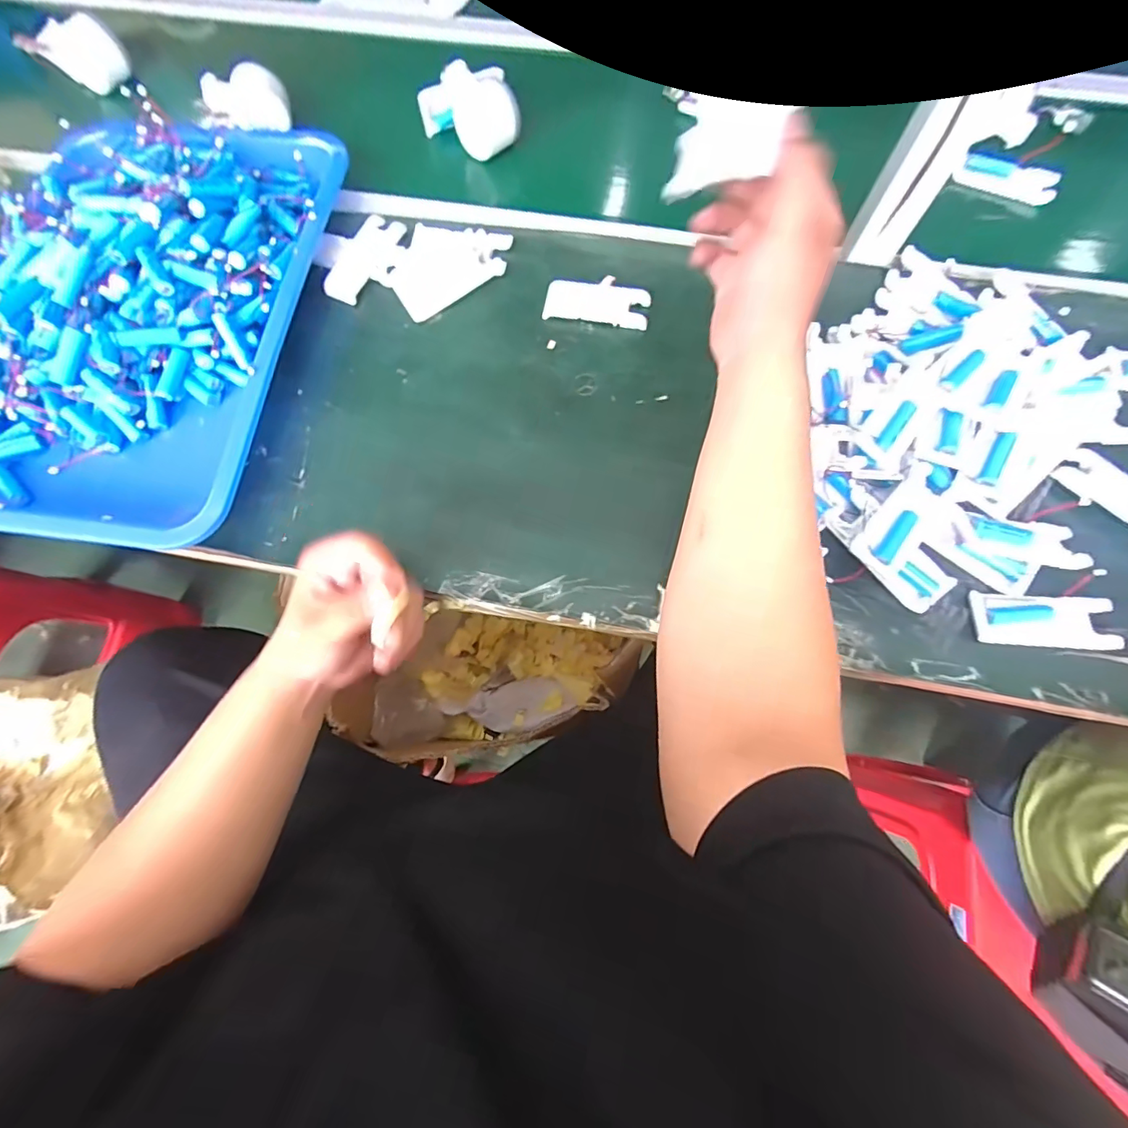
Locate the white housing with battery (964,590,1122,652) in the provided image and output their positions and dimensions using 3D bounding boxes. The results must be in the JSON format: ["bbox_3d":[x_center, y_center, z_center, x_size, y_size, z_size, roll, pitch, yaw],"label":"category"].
[{"bbox_3d":[0.368,0.044,0.374,0.101,0.017,0.040,4,73,3],"label":"white housing with battery"}]

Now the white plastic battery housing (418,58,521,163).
[{"bbox_3d":[-0.103,-0.516,0.551,0.116,0.084,0.045,25,31,-8],"label":"white plastic battery housing"}]

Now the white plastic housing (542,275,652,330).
[{"bbox_3d":[0.035,-0.270,0.497,0.103,0.005,0.055,9,73,5],"label":"white plastic housing"}]

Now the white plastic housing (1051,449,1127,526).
[{"bbox_3d":[0.470,-0.055,0.408,0.042,0.010,0.099,-38,75,-11],"label":"white plastic housing"}]

